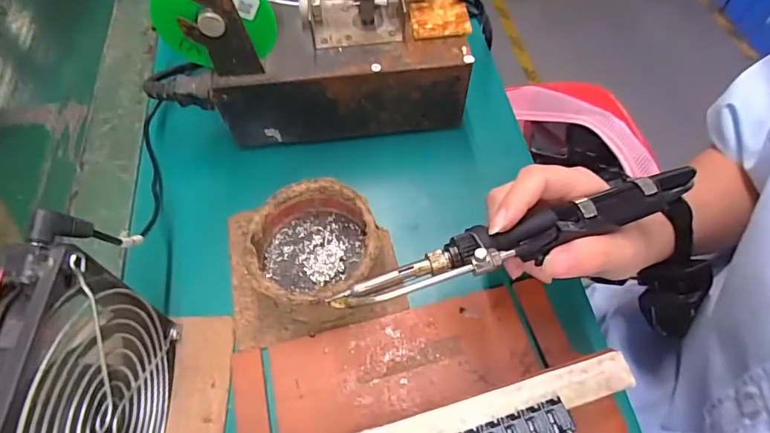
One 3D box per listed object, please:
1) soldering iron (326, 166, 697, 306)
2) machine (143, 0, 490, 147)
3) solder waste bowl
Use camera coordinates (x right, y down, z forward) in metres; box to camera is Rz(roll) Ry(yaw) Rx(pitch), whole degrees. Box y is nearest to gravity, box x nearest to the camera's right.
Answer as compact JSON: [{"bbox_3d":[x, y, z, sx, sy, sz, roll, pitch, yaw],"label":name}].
[{"bbox_3d":[0.072,0.008,0.225,0.202,0.021,0.025,-18,62,-8],"label":"soldering iron"},{"bbox_3d":[-0.045,-0.140,0.323,0.242,0.132,0.112,-7,61,-3],"label":"machine"},{"bbox_3d":[-0.044,0.019,0.284,0.077,0.039,0.080,0,60,0],"label":"solder waste bowl"}]

